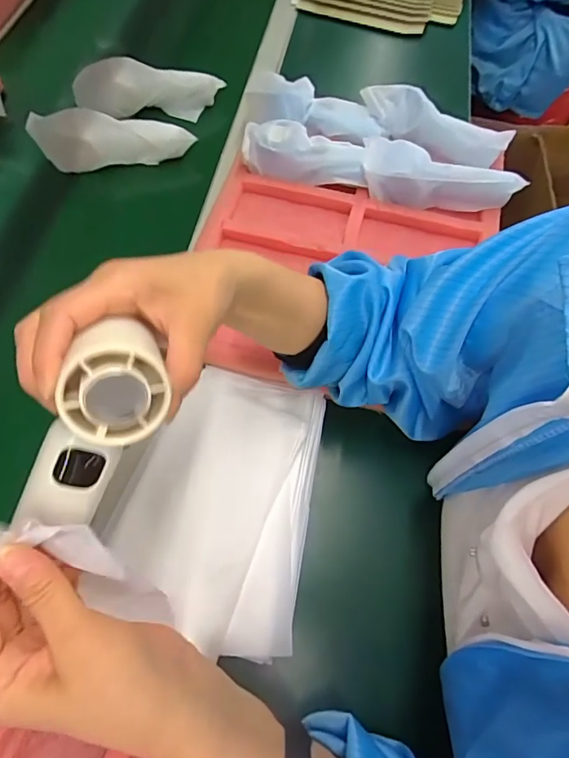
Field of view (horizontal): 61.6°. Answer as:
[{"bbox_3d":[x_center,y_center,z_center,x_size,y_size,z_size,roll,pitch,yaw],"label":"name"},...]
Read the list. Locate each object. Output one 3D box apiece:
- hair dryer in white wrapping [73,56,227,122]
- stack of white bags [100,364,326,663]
[{"bbox_3d":[-0.189,-0.400,0.671,0.191,0.070,0.045,-4,64,-4],"label":"hair dryer in white wrapping"},{"bbox_3d":[-0.056,0.099,0.419,0.156,0.021,0.231,9,64,2],"label":"stack of white bags"}]

